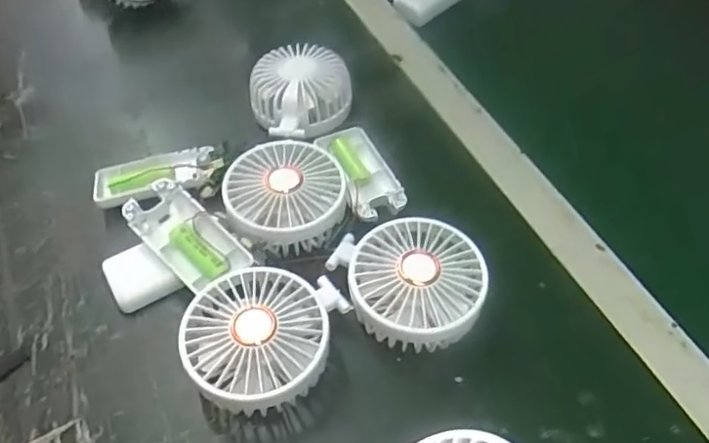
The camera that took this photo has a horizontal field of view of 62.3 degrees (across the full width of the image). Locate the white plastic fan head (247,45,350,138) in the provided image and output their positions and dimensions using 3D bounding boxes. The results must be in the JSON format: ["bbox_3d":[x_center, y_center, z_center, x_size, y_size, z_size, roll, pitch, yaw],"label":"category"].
[{"bbox_3d":[-0.051,-0.108,0.501,0.082,0.045,0.090,33,58,23],"label":"white plastic fan head"}]

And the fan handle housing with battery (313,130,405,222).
[{"bbox_3d":[0.005,-0.036,0.471,0.043,0.023,0.092,-18,54,-14],"label":"fan handle housing with battery"}]

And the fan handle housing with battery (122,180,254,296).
[{"bbox_3d":[-0.116,0.012,0.405,0.085,0.030,0.044,37,60,25],"label":"fan handle housing with battery"}]

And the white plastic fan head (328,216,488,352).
[{"bbox_3d":[0.037,0.041,0.385,0.092,0.039,0.091,-11,52,-9],"label":"white plastic fan head"}]

